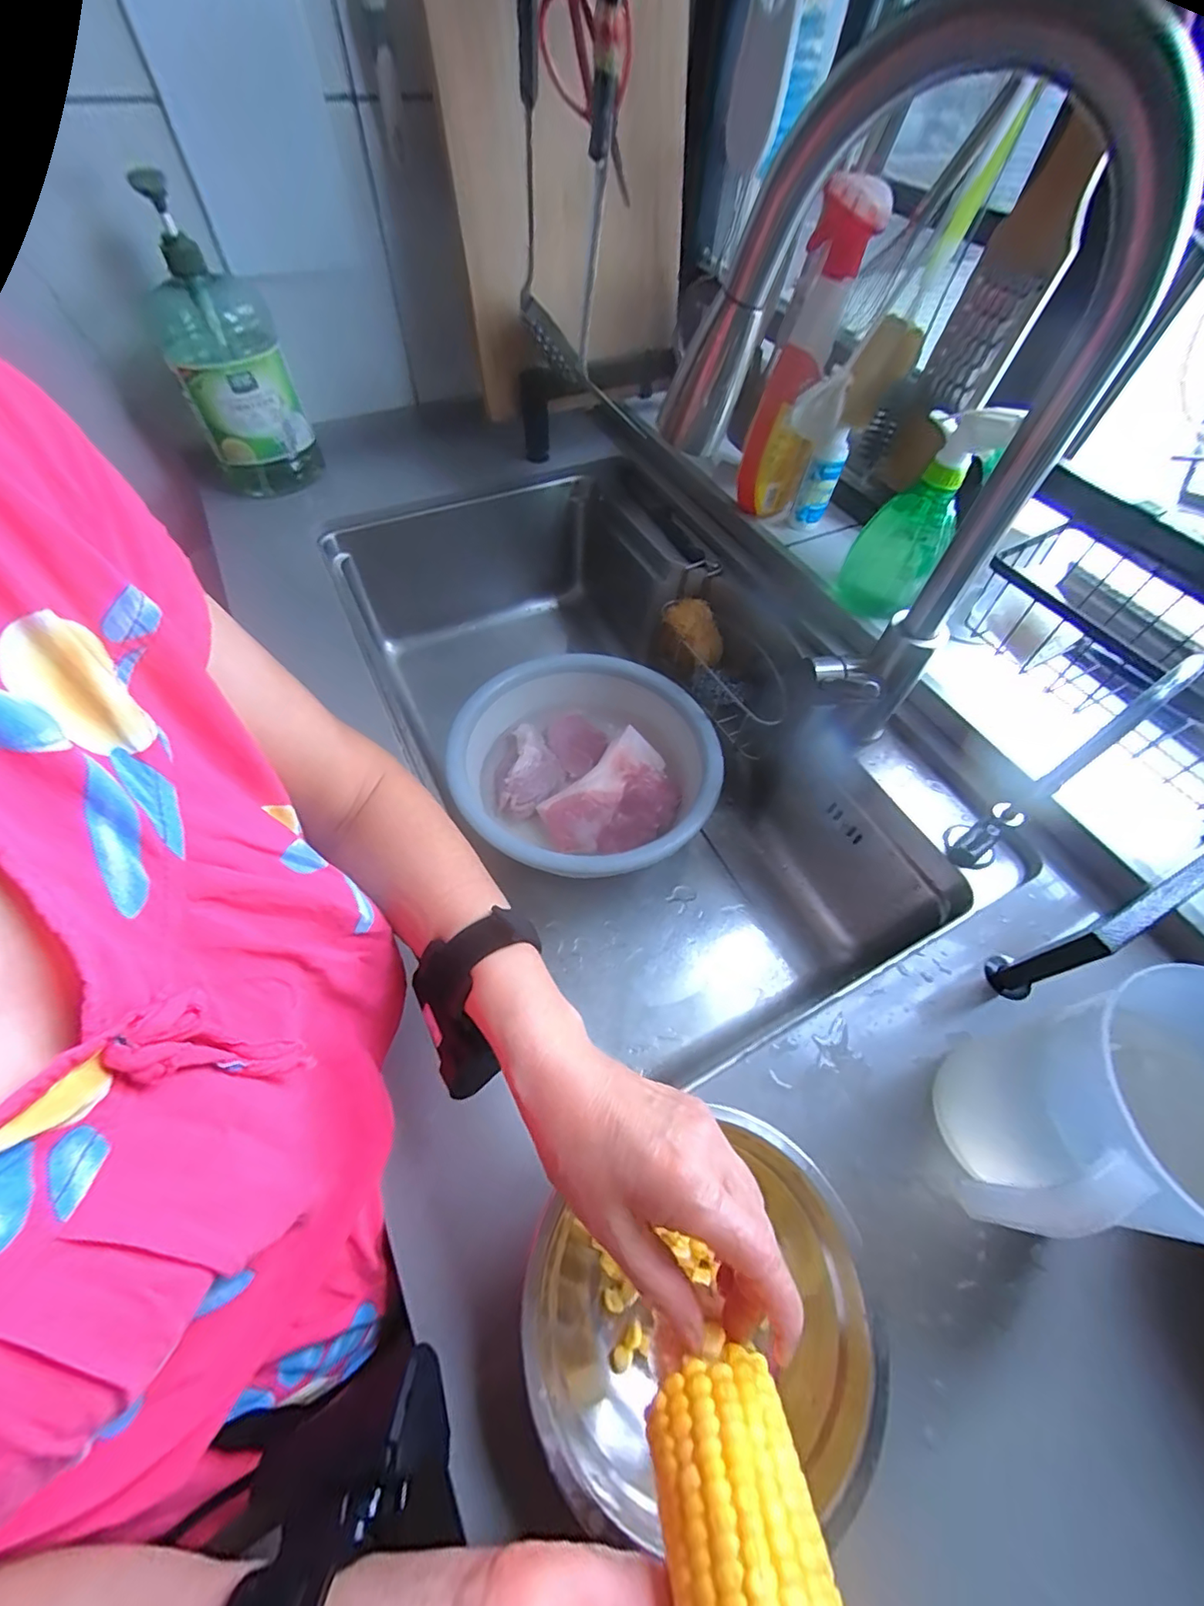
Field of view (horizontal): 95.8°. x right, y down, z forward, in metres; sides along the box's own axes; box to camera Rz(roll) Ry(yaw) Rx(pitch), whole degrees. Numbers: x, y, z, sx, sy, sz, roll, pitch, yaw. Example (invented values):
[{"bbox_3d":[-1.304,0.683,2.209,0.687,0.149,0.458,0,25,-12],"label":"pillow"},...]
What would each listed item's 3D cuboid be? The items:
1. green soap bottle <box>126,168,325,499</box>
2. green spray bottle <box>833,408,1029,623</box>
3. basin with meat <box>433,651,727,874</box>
[{"bbox_3d":[-0.433,-0.506,0.629,0.124,0.273,0.072,-20,60,-15],"label":"green soap bottle"},{"bbox_3d":[0.296,-0.270,0.524,0.081,0.195,0.062,27,60,14],"label":"green spray bottle"},{"bbox_3d":[-0.016,-0.039,0.688,0.306,0.111,0.286,1,57,-2],"label":"basin with meat"}]

